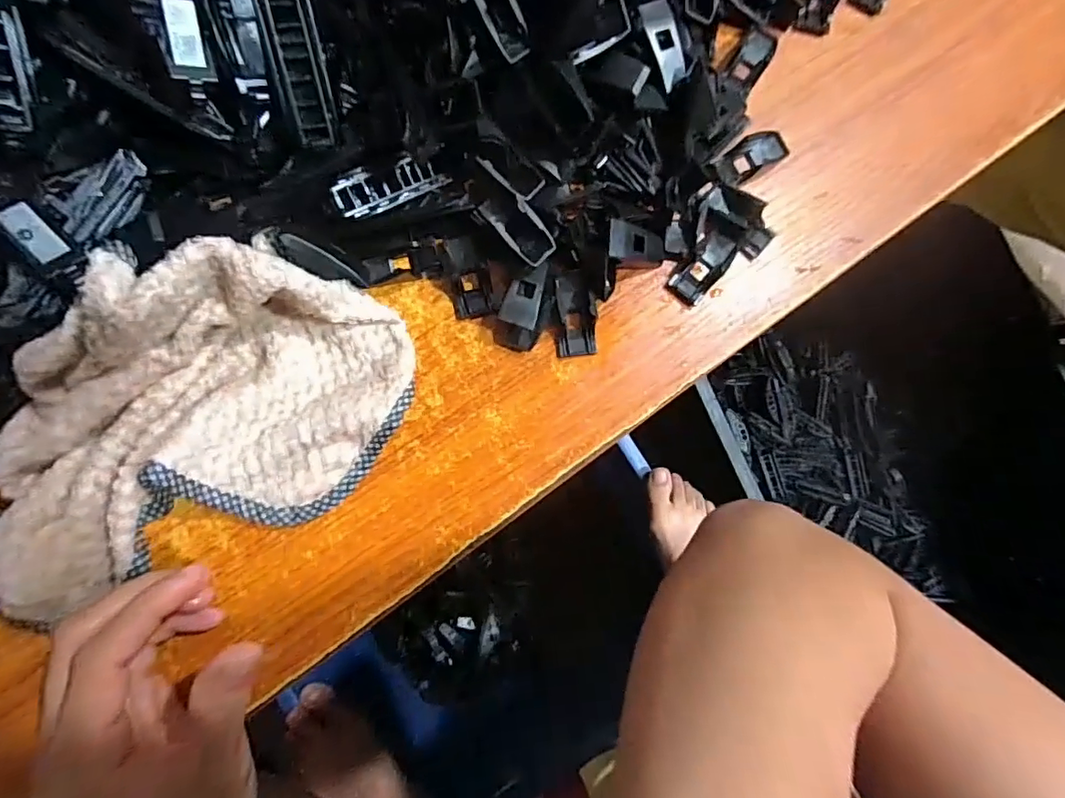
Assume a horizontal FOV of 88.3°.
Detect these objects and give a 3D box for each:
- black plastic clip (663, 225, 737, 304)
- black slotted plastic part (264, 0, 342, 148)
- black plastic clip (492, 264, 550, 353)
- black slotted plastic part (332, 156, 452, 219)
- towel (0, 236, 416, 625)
[{"bbox_3d":[0.088,-0.069,0.280,0.020,0.005,0.041,36,81,-3],"label":"black plastic clip"},{"bbox_3d":[-0.092,-0.139,0.215,0.017,0.010,0.073,-13,114,-8],"label":"black slotted plastic part"},{"bbox_3d":[-0.004,-0.043,0.259,0.020,0.017,0.042,21,103,-6],"label":"black plastic clip"},{"bbox_3d":[-0.065,-0.097,0.251,0.054,0.010,0.017,-27,91,-26],"label":"black slotted plastic part"},{"bbox_3d":[-0.139,0.009,0.224,0.181,0.048,0.120,-20,87,-9],"label":"towel"}]

